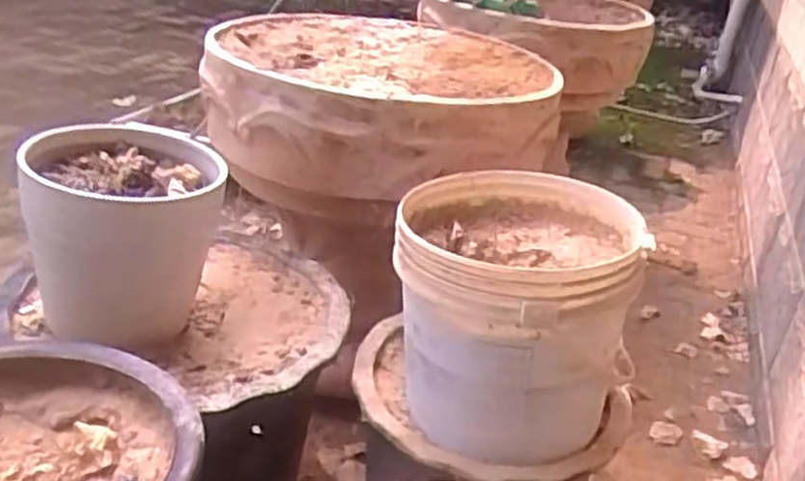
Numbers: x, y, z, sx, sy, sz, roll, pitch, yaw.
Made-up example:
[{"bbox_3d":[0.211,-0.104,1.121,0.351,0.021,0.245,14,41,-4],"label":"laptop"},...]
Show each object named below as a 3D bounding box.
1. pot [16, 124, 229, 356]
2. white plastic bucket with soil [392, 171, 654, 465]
[{"bbox_3d":[-0.305,-0.012,0.880,0.188,0.191,0.193,6,27,-3],"label":"pot"},{"bbox_3d":[0.113,0.078,0.848,0.243,0.233,0.249,6,27,-3],"label":"white plastic bucket with soil"}]

